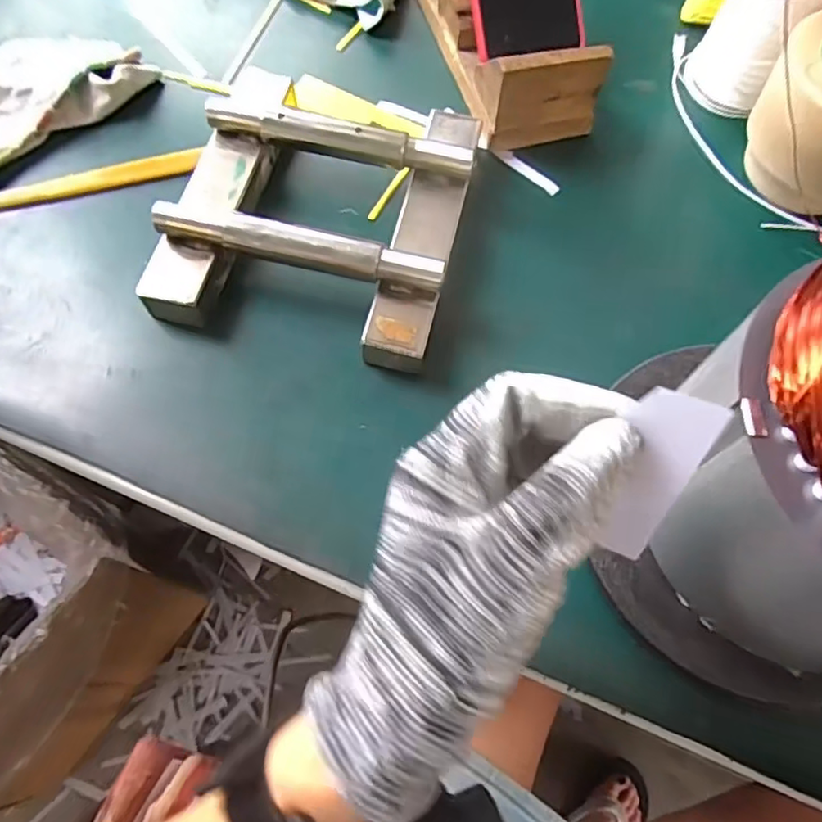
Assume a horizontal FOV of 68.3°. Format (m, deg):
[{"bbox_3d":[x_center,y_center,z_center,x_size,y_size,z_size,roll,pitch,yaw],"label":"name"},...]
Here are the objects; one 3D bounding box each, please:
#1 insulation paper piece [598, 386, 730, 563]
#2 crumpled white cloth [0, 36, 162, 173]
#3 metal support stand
[{"bbox_3d":[0.076,0.022,0.196,0.023,0.066,0.004,21,40,12],"label":"insulation paper piece"},{"bbox_3d":[-0.291,-0.234,0.446,0.111,0.025,0.170,41,71,15],"label":"crumpled white cloth"},{"bbox_3d":[-0.058,-0.143,0.400,0.182,0.042,0.214,13,67,4],"label":"metal support stand"}]

